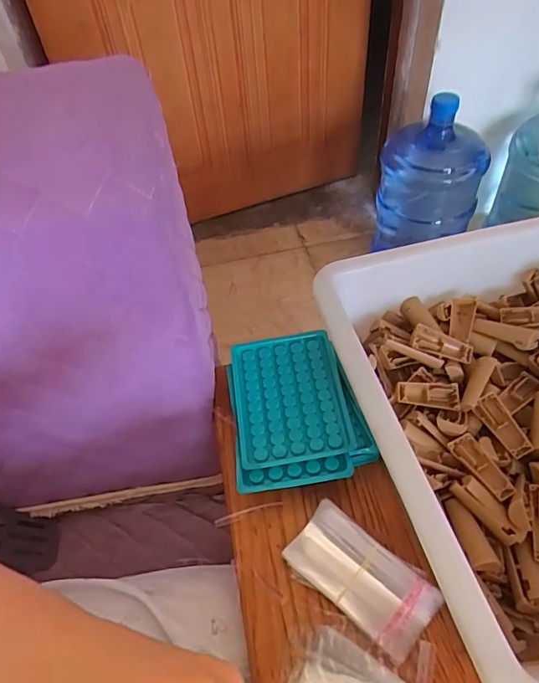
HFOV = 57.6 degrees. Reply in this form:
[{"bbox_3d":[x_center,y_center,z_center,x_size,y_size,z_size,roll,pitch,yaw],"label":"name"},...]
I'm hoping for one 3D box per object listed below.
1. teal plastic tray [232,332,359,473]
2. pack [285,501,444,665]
[{"bbox_3d":[0.017,0.048,0.435,0.095,0.010,0.126,-11,53,1],"label":"teal plastic tray"},{"bbox_3d":[0.066,0.174,0.362,0.105,0.023,0.054,33,61,27],"label":"pack"}]

